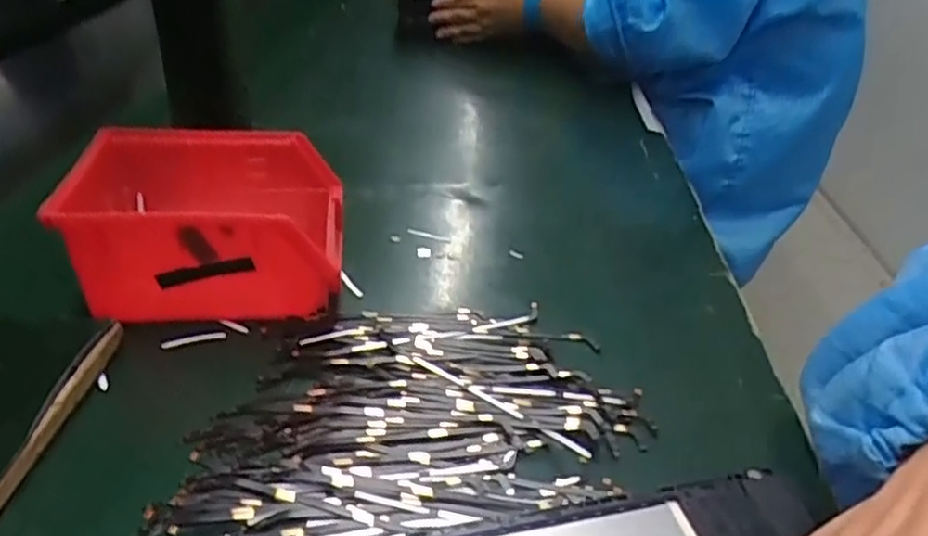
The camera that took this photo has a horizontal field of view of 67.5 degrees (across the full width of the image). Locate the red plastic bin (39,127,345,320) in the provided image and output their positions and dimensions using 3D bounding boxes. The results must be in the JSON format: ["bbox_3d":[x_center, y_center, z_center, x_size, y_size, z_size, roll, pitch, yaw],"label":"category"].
[{"bbox_3d":[-0.145,-0.024,0.393,0.146,0.067,0.102,1,34,-8],"label":"red plastic bin"}]

